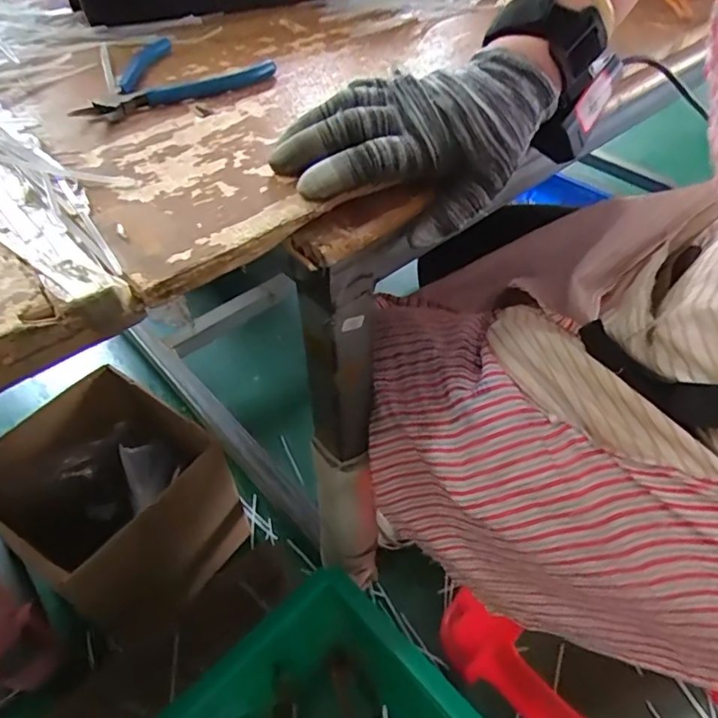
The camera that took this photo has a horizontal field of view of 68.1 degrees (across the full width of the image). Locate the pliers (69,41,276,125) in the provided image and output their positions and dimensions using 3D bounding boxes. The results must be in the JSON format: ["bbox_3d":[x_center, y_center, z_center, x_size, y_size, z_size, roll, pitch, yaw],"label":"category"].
[{"bbox_3d":[-0.155,-0.225,0.415,0.151,0.011,0.121,-31,54,-24],"label":"pliers"}]

